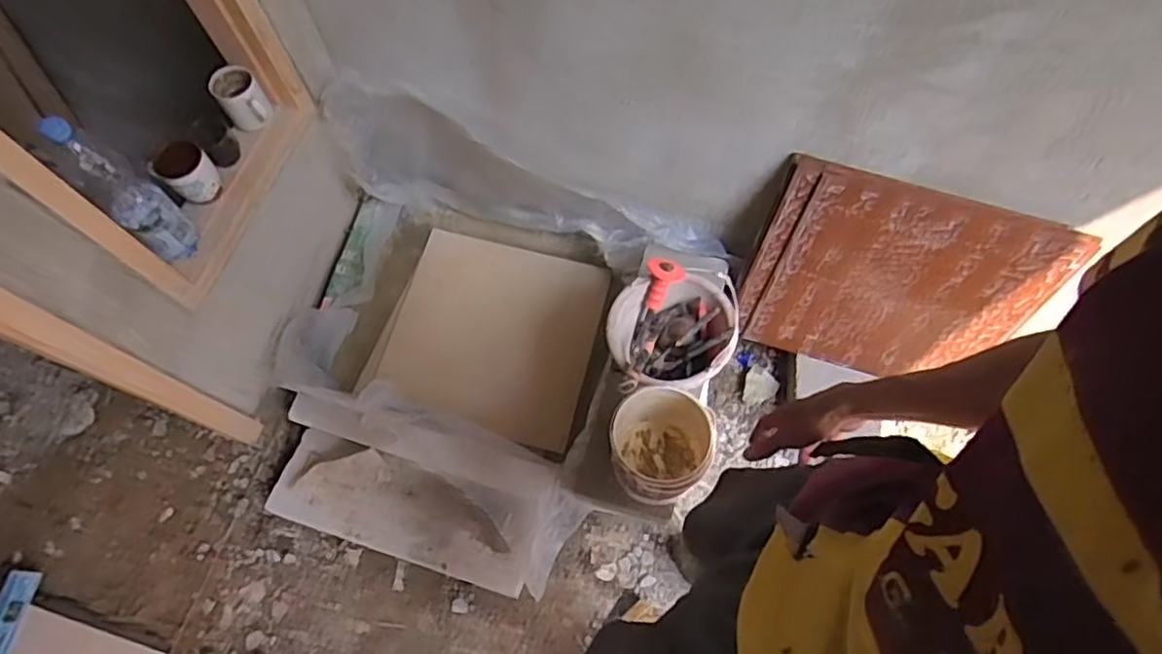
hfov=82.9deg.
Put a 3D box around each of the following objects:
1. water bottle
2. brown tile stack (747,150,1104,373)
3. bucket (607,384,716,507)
[{"bbox_3d":[-0.729,-0.218,1.056,0.082,0.338,0.072,-43,73,-15],"label":"water bottle"},{"bbox_3d":[0.653,-0.082,1.412,0.550,0.509,0.032,16,51,6],"label":"brown tile stack"},{"bbox_3d":[0.155,0.228,1.308,0.195,0.218,0.227,21,70,9],"label":"bucket"}]

